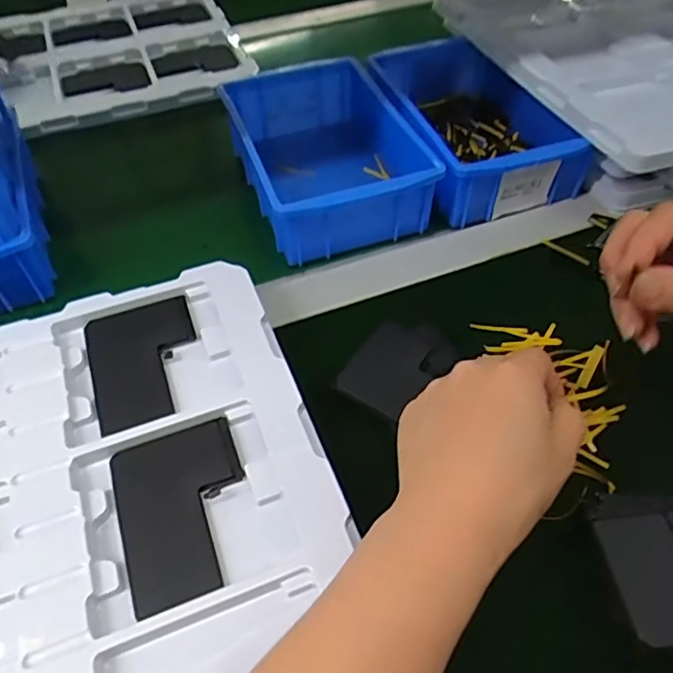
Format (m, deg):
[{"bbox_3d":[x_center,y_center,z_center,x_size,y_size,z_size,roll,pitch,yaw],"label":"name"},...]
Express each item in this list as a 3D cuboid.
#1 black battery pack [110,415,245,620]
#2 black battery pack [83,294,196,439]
[{"bbox_3d":[-0.077,0.087,0.298,0.064,0.008,0.088,-19,53,-13],"label":"black battery pack"},{"bbox_3d":[-0.116,0.013,0.355,0.064,0.004,0.088,-18,53,-12],"label":"black battery pack"}]

